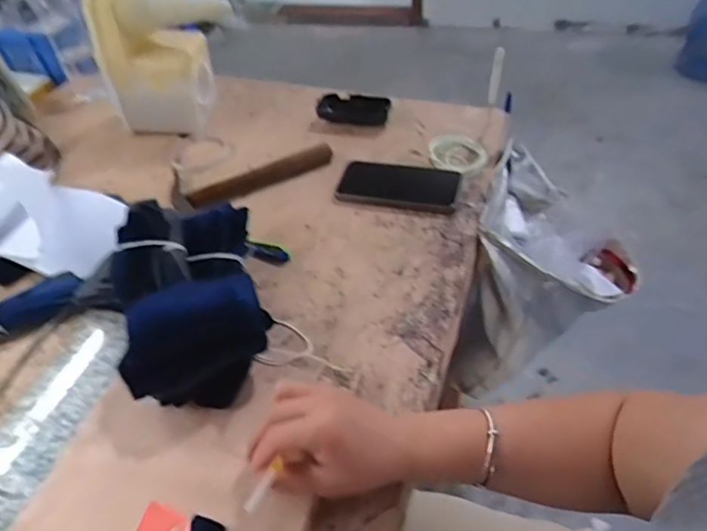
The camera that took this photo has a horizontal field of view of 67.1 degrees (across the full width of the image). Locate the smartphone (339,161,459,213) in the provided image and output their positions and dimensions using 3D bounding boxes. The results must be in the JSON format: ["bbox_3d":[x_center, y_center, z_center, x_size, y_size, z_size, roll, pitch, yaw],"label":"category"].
[{"bbox_3d":[0.057,-0.104,0.692,0.151,0.009,0.080,9,49,14],"label":"smartphone"}]

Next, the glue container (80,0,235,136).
[{"bbox_3d":[-0.259,-0.292,0.747,0.184,0.188,0.079,-17,48,-10],"label":"glue container"}]

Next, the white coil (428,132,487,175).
[{"bbox_3d":[0.143,-0.153,0.726,0.074,0.009,0.084,-19,48,-12],"label":"white coil"}]

